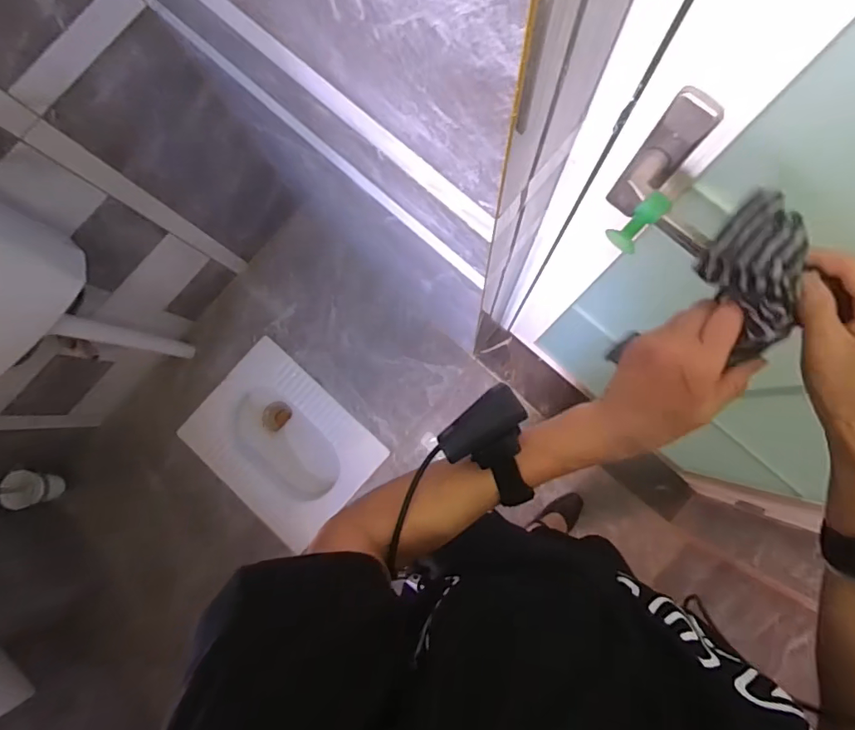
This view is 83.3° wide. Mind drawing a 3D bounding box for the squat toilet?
[{"bbox_3d":[-0.439,0.245,1.536,0.529,0.182,0.415,42,89,7],"label":"squat toilet"}]

